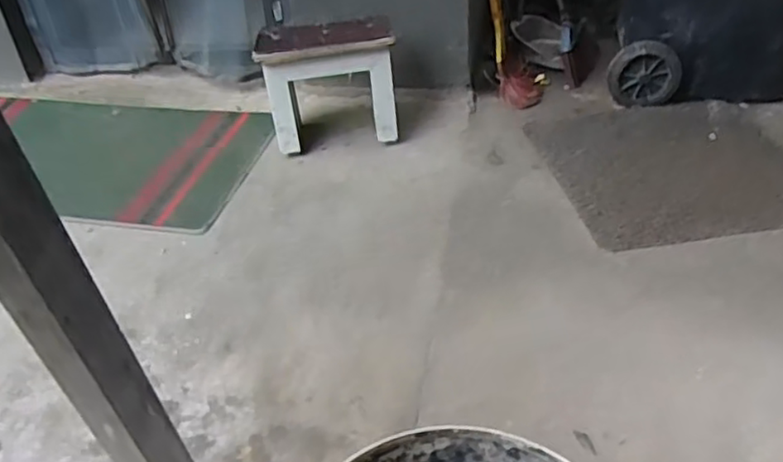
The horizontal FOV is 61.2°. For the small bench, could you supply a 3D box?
[{"bbox_3d":[-0.153,-0.358,1.642,0.317,0.258,0.203,-8,41,-4],"label":"small bench"}]

